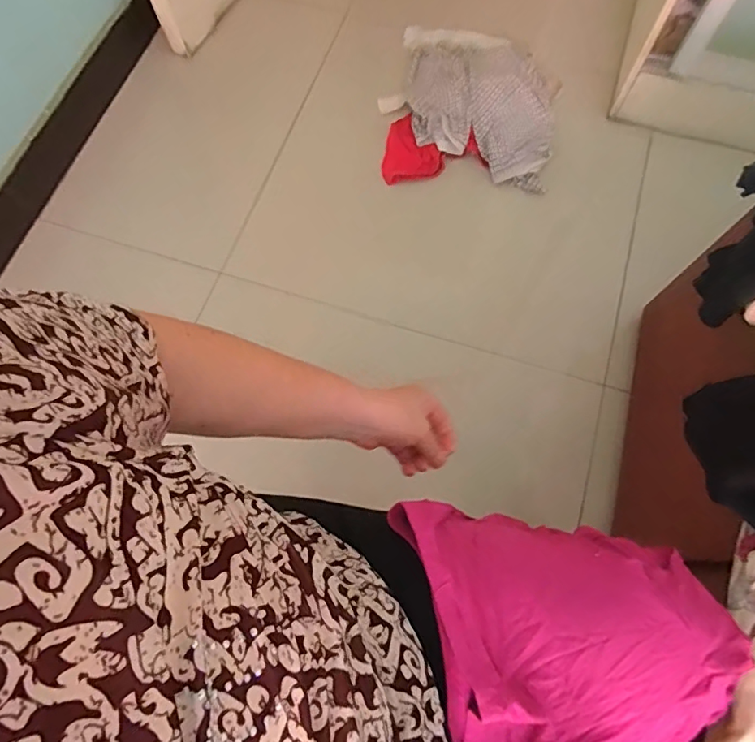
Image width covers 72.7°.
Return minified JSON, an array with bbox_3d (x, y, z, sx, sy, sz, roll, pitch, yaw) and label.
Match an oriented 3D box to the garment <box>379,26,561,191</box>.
[{"bbox_3d":[0.223,-0.621,1.149,0.442,0.080,0.341,29,75,10],"label":"garment"}]

